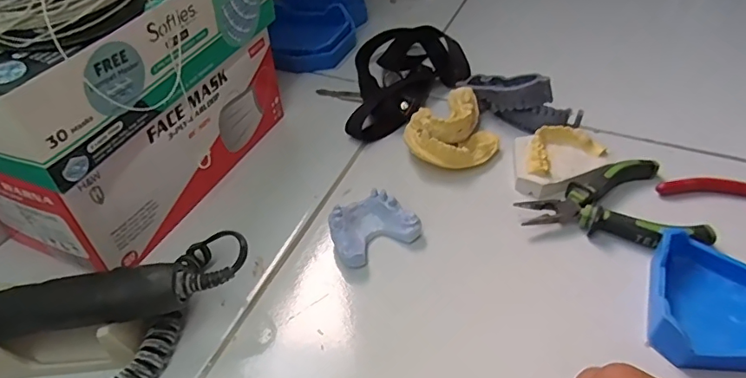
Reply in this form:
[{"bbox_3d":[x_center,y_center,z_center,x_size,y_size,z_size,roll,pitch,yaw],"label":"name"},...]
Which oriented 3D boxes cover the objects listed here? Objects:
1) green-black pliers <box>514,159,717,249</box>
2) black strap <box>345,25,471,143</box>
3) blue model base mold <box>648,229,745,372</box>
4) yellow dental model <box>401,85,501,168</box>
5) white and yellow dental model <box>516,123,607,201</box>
[{"bbox_3d":[0.157,0.013,0.343,0.107,0.015,0.075,-9,44,-6],"label":"green-black pliers"},{"bbox_3d":[0.034,-0.107,0.469,0.101,0.026,0.159,1,44,4],"label":"black strap"},{"bbox_3d":[0.190,0.065,0.286,0.064,0.022,0.077,15,47,17],"label":"blue model base mold"},{"bbox_3d":[0.063,-0.051,0.405,0.071,0.028,0.082,3,44,6],"label":"yellow dental model"},{"bbox_3d":[0.137,-0.022,0.374,0.063,0.019,0.055,3,44,6],"label":"white and yellow dental model"}]

